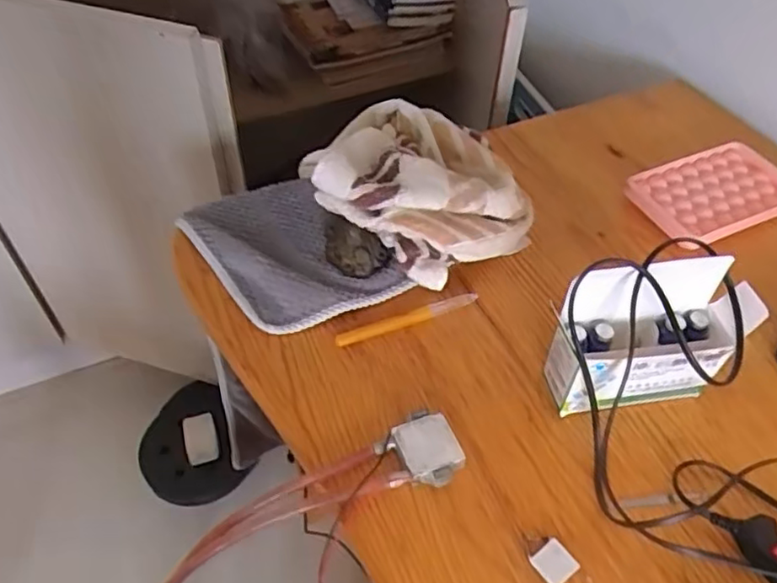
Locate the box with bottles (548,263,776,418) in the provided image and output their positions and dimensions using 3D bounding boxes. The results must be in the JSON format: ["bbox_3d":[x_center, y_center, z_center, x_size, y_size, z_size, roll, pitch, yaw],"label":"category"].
[{"bbox_3d":[0.191,0.037,0.466,0.134,0.117,0.052,-5,50,-6],"label":"box with bottles"}]

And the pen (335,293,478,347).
[{"bbox_3d":[0.016,0.022,0.542,0.128,0.010,0.014,-17,53,-16],"label":"pen"}]

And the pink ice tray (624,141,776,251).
[{"bbox_3d":[0.329,-0.100,0.651,0.159,0.019,0.102,-19,53,-18],"label":"pink ice tray"}]

